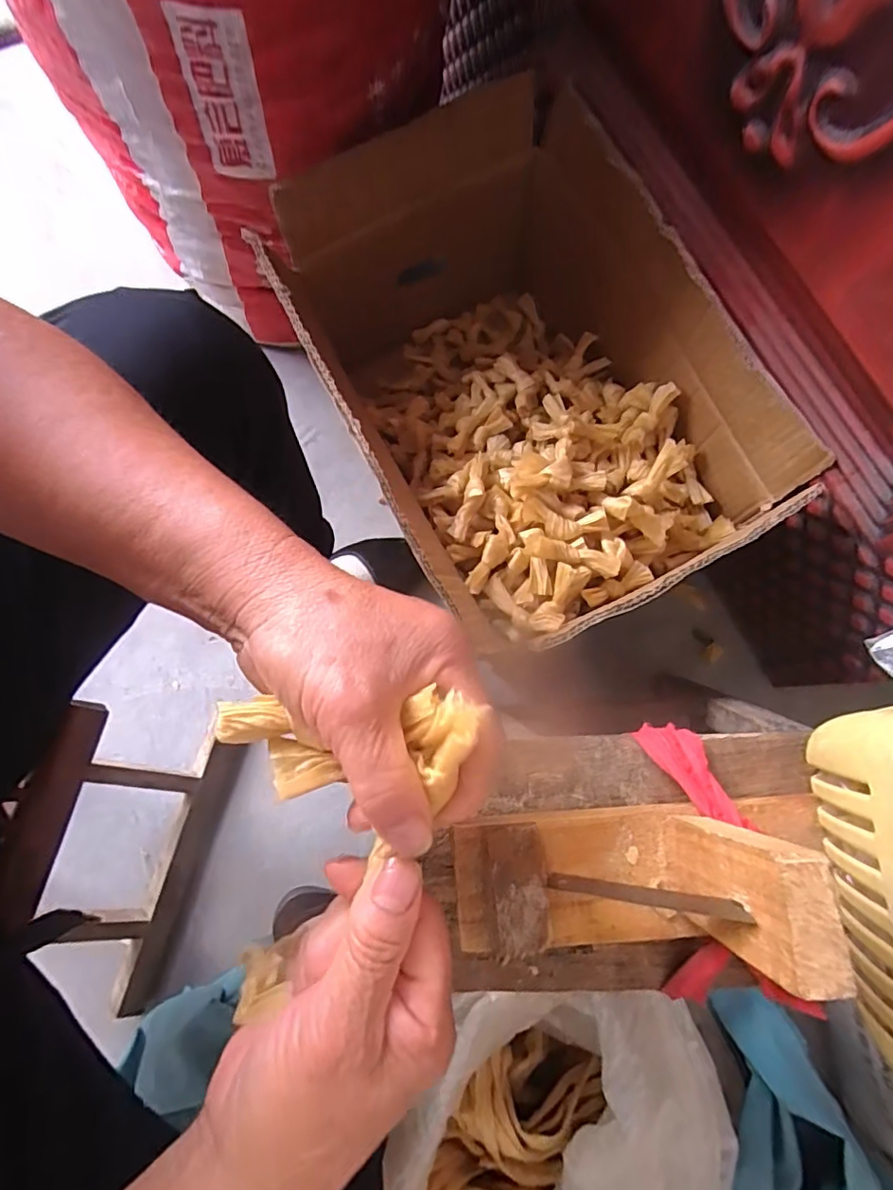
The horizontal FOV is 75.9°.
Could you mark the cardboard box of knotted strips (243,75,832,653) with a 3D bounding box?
[{"bbox_3d":[0.067,-0.183,0.573,0.316,0.242,0.446,-27,80,-4],"label":"cardboard box of knotted strips"}]

